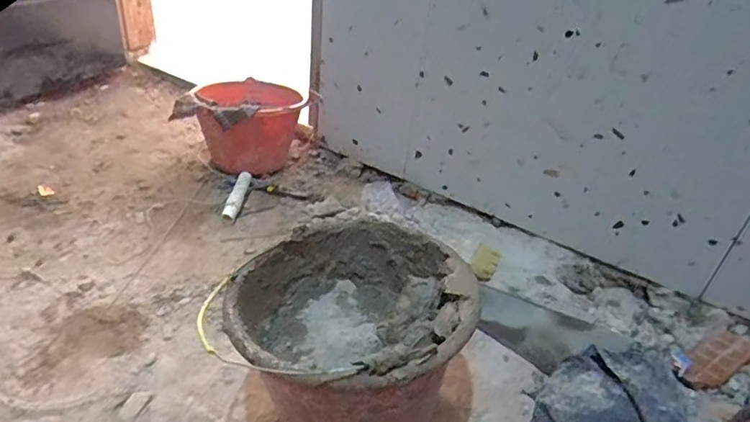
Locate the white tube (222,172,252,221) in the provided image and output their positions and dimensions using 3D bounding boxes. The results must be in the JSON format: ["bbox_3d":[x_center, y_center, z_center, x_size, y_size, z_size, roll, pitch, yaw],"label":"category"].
[{"bbox_3d":[-0.280,-0.030,1.055,0.033,0.035,0.140,6,33,-3],"label":"white tube"}]

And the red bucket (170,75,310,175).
[{"bbox_3d":[-0.293,-0.188,1.157,0.235,0.167,0.227,8,33,0],"label":"red bucket"}]

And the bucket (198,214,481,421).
[{"bbox_3d":[-0.031,0.150,0.626,0.270,0.188,0.259,5,33,-3],"label":"bucket"}]

